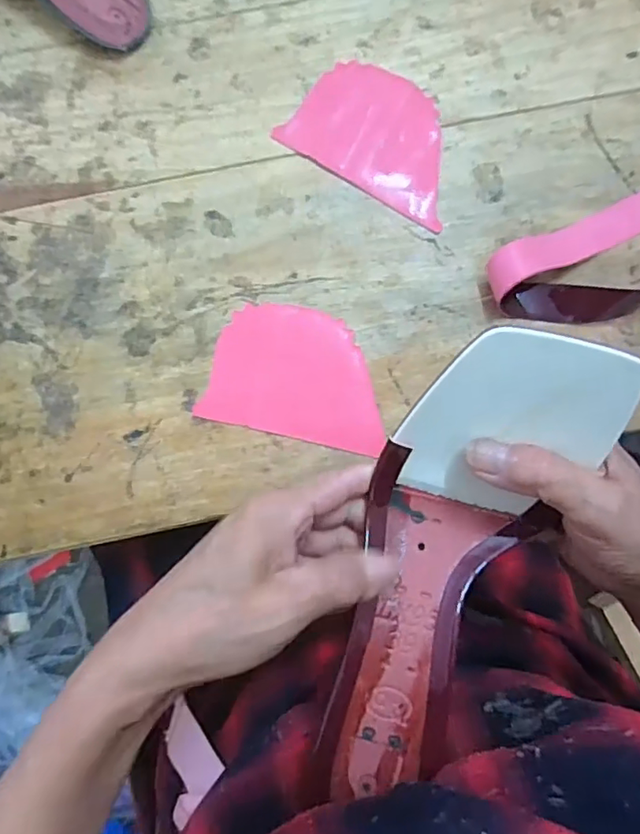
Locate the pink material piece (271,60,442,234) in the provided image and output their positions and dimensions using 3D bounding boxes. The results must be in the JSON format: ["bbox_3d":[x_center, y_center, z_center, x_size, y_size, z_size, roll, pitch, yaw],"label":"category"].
[{"bbox_3d":[0.047,-0.203,0.398,0.128,0.004,0.088,32,83,4],"label":"pink material piece"}]

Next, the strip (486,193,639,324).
[{"bbox_3d":[0.211,-0.114,0.377,0.194,0.023,0.071,-25,83,-4],"label":"strip"}]

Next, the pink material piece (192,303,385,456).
[{"bbox_3d":[-0.012,-0.029,0.373,0.120,0.004,0.087,13,82,2],"label":"pink material piece"}]

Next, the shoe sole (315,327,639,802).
[{"bbox_3d":[0.057,0.071,0.252,0.082,0.049,0.231,23,95,3],"label":"shoe sole"}]

